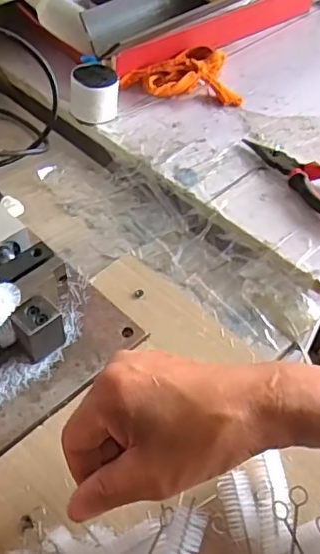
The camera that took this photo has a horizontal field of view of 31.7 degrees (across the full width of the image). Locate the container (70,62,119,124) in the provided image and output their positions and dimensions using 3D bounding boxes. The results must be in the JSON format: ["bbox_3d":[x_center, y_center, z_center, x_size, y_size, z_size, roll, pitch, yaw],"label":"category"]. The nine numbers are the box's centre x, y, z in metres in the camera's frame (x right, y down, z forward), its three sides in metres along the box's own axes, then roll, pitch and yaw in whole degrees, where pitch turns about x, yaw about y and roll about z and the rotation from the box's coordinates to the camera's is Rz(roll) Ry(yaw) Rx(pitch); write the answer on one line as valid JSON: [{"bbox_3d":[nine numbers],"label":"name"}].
[{"bbox_3d":[-0.072,-0.202,0.617,0.052,0.052,0.051,1,50,-2],"label":"container"}]

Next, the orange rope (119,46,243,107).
[{"bbox_3d":[0.026,-0.242,0.672,0.136,0.027,0.084,2,50,-1],"label":"orange rope"}]

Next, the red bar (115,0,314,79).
[{"bbox_3d":[0.091,-0.323,0.735,0.020,0.061,0.370,38,58,26],"label":"red bar"}]

